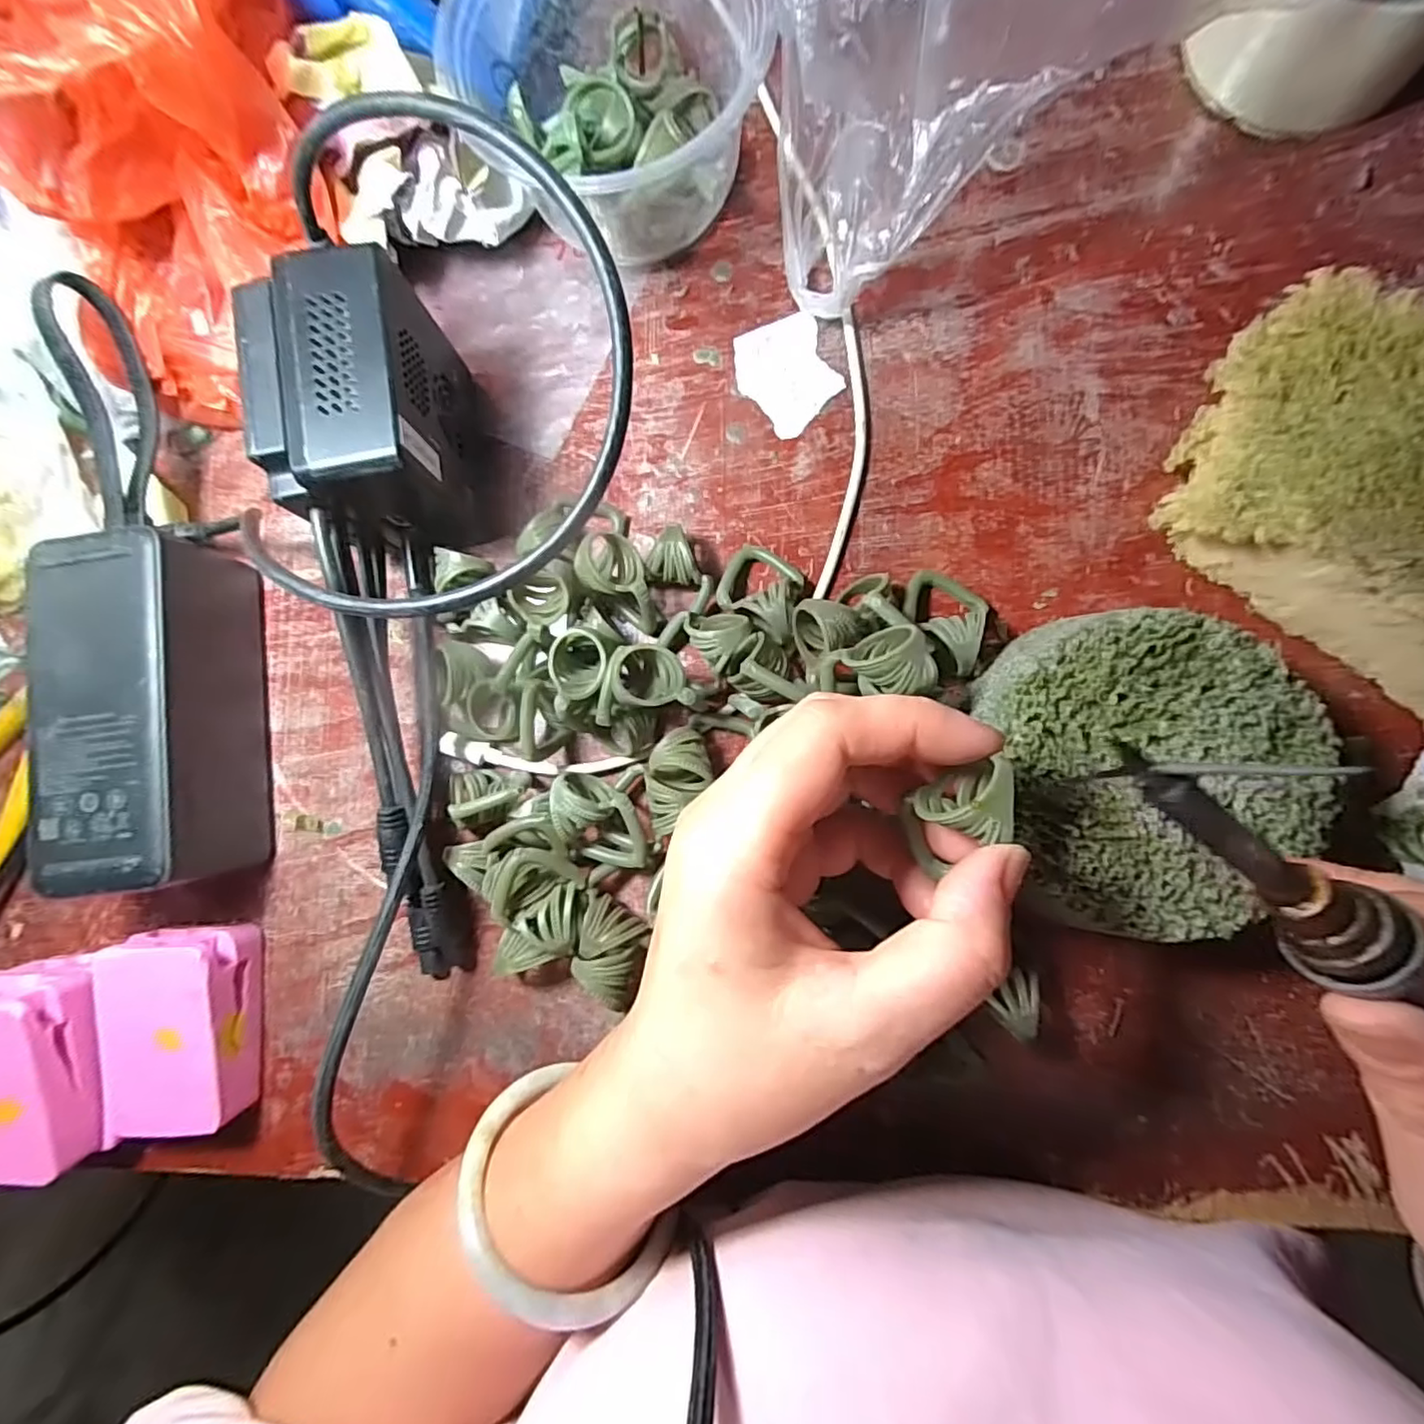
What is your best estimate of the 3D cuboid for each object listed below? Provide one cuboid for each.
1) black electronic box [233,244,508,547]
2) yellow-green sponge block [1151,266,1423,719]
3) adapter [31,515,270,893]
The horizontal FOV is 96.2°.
[{"bbox_3d":[-0.118,-0.105,0.236,0.053,0.077,0.081,-9,85,6],"label":"black electronic box"},{"bbox_3d":[0.228,-0.071,0.213,0.139,0.043,0.095,33,90,8],"label":"yellow-green sponge block"},{"bbox_3d":[-0.212,0.000,0.249,0.059,0.053,0.128,-8,85,6],"label":"adapter"}]

